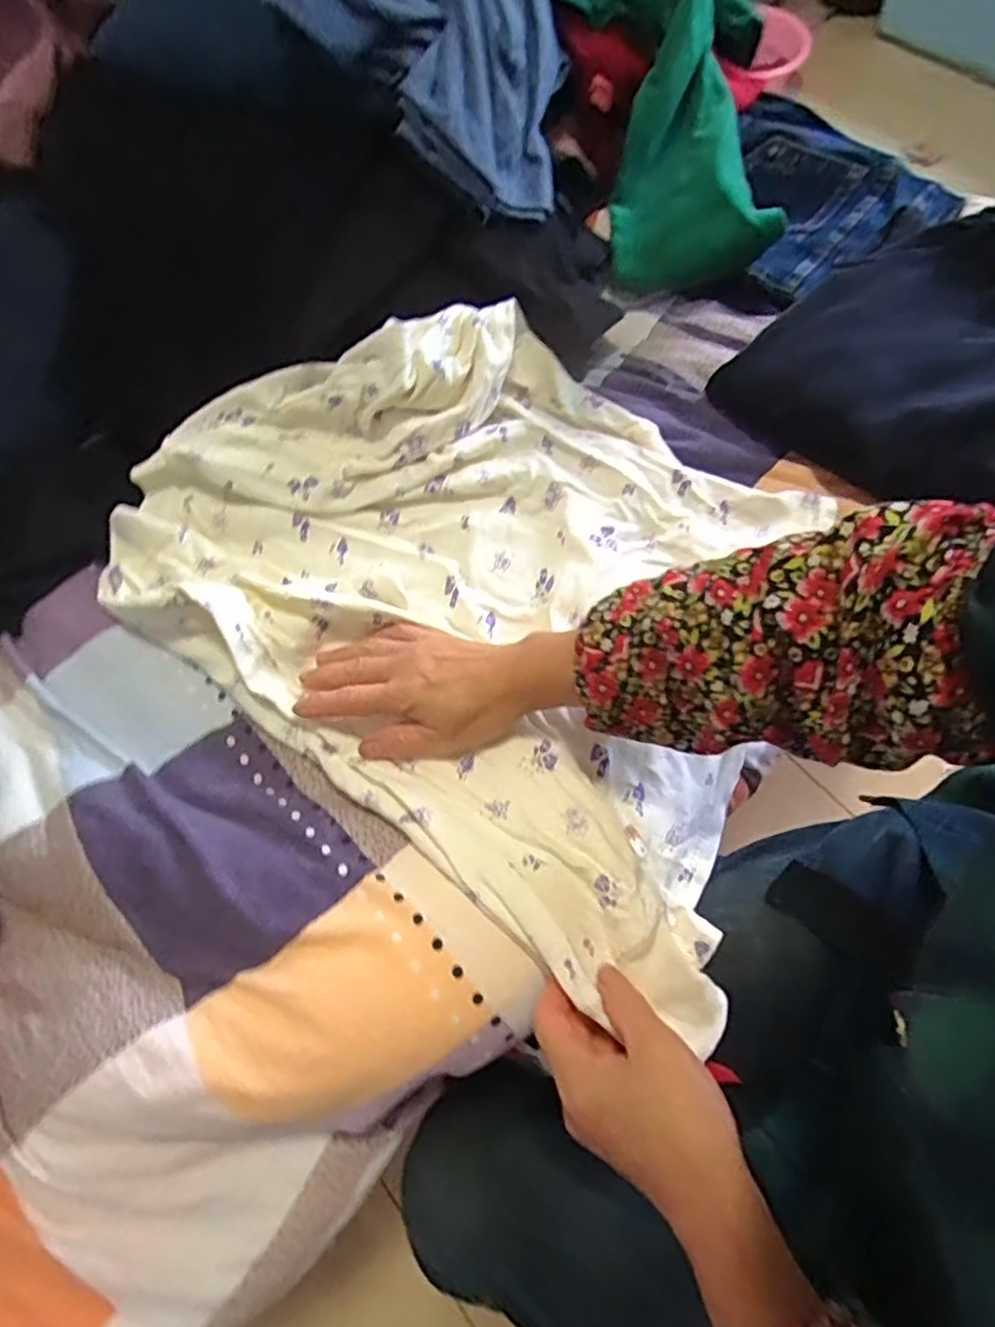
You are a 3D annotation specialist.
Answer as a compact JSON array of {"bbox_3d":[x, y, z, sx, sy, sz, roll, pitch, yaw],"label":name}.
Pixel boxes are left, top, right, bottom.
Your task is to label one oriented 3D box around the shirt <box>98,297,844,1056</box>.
[{"bbox_3d":[-0.001,-0.066,0.476,0.520,0.098,0.364,34,72,16],"label":"shirt"}]

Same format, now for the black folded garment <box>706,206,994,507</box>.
[{"bbox_3d":[0.373,-0.272,0.532,0.262,0.091,0.287,39,73,17],"label":"black folded garment"}]

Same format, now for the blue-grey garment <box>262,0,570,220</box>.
[{"bbox_3d":[-0.046,-0.469,0.487,0.187,0.163,0.192,1,67,3],"label":"blue-grey garment"}]

